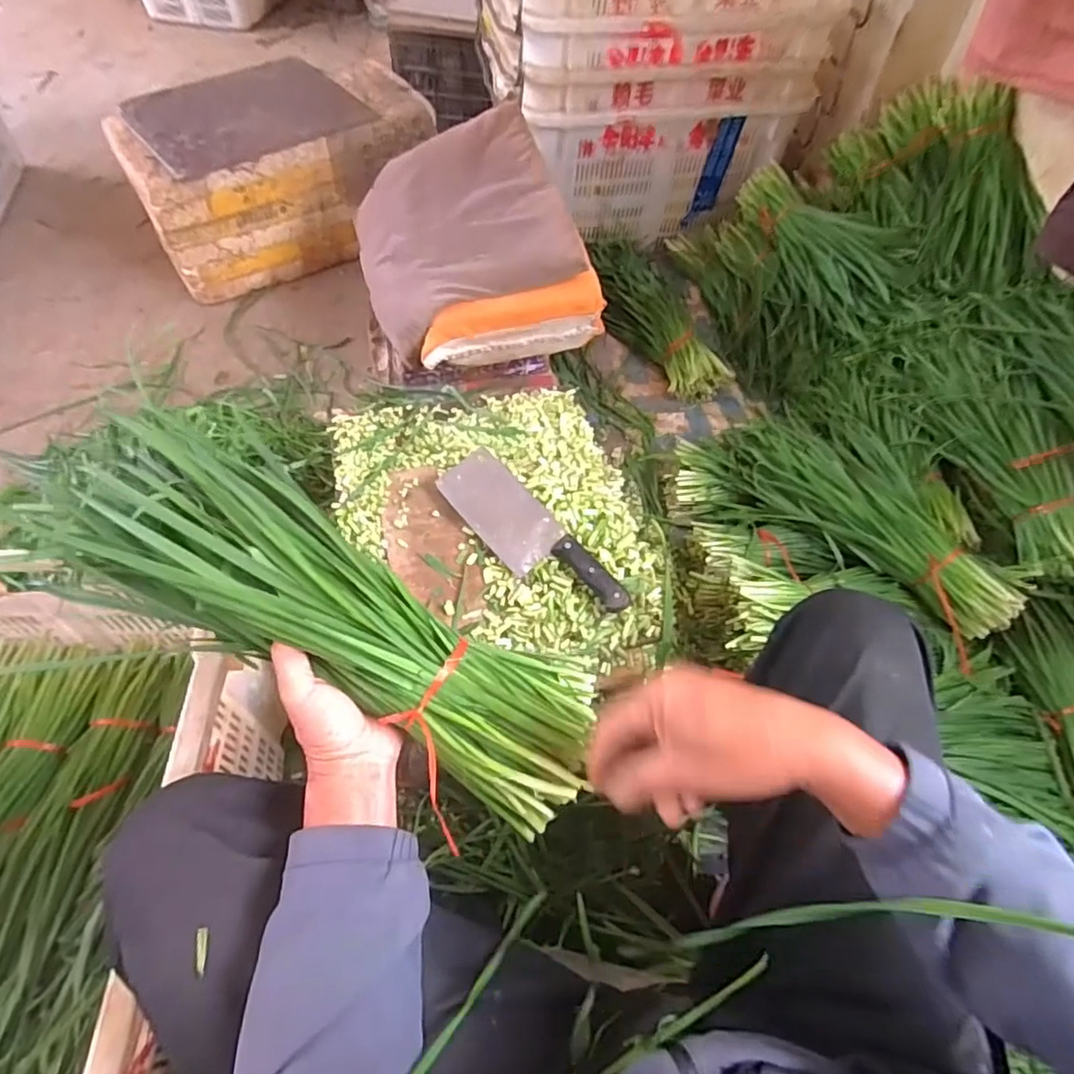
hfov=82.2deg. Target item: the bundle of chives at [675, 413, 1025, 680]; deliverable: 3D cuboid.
[{"bbox_3d":[0.493,-0.042,1.001,0.249,0.118,0.531,-37,52,-22],"label":"bundle of chives"}]

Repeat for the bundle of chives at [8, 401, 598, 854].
[{"bbox_3d":[-0.162,0.052,0.464,0.459,0.072,0.147,33,61,0],"label":"bundle of chives"}]

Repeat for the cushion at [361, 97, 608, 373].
[{"bbox_3d":[-0.123,-0.528,1.105,0.367,0.204,0.402,-15,59,-12],"label":"cushion"}]

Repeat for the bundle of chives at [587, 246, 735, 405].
[{"bbox_3d":[0.243,-0.499,1.353,0.132,0.113,0.497,-17,60,-12],"label":"bundle of chives"}]

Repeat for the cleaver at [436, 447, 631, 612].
[{"bbox_3d":[-0.012,0.000,0.747,0.080,0.021,0.281,-44,69,0],"label":"cleaver"}]

